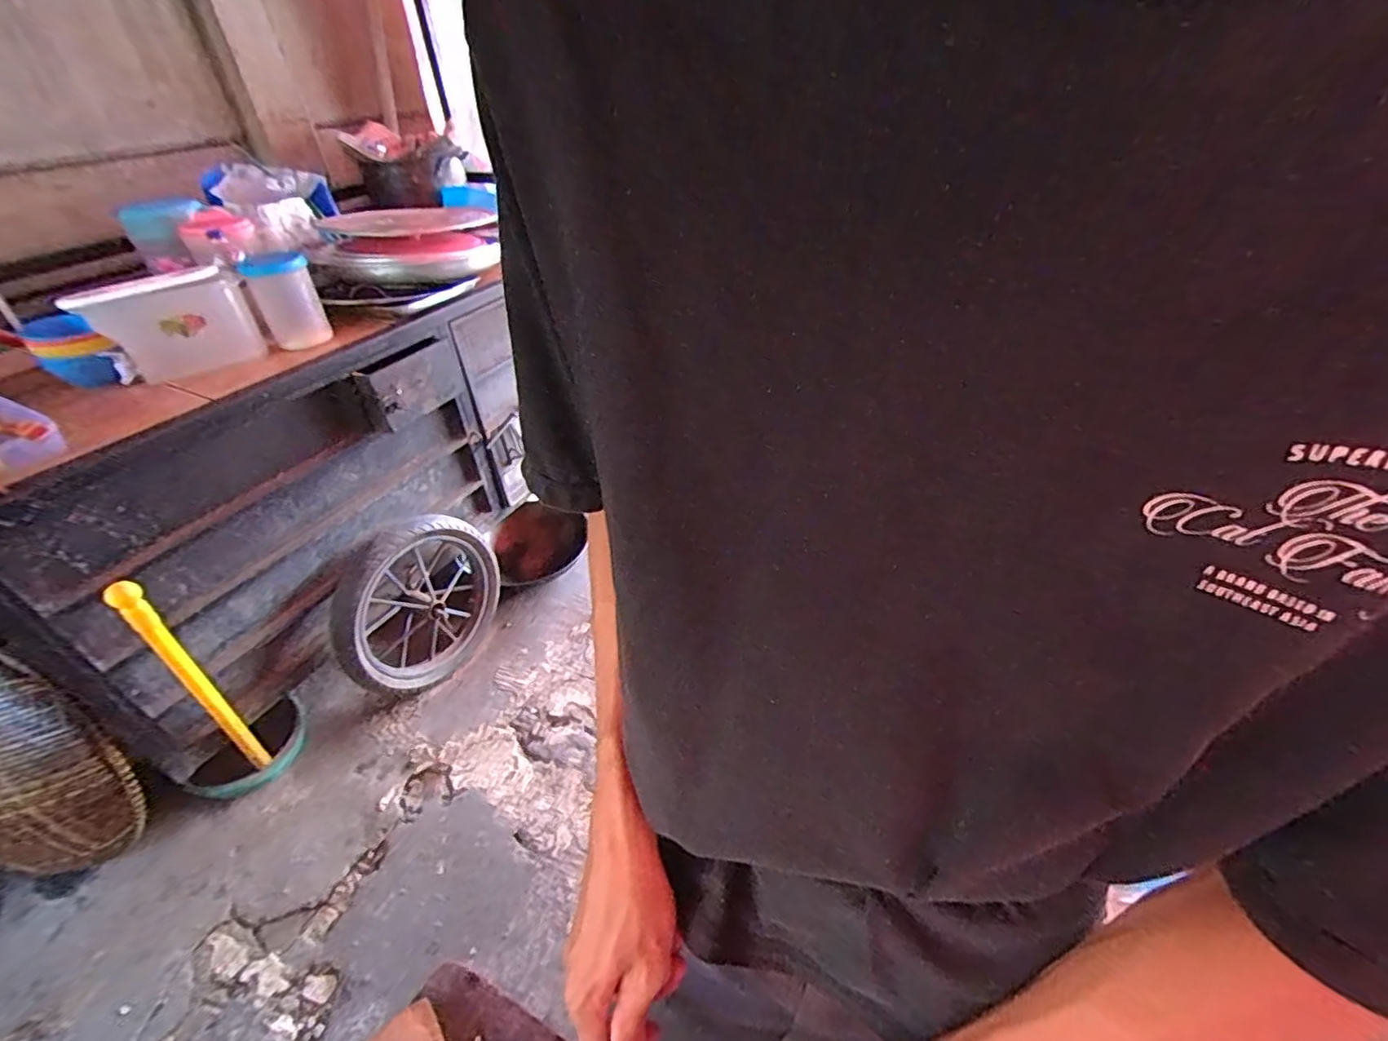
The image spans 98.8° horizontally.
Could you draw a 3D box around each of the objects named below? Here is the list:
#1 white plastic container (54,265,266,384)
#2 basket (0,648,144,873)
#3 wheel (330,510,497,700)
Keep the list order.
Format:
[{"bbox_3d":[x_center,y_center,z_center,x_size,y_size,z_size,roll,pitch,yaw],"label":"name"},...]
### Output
[{"bbox_3d":[-1.047,-0.399,1.194,0.117,0.175,0.254,31,49,34],"label":"white plastic container"},{"bbox_3d":[-1.273,0.452,1.094,0.392,0.386,0.239,13,41,17],"label":"basket"},{"bbox_3d":[-0.701,0.207,1.523,0.102,0.412,0.435,10,54,30],"label":"wheel"}]

